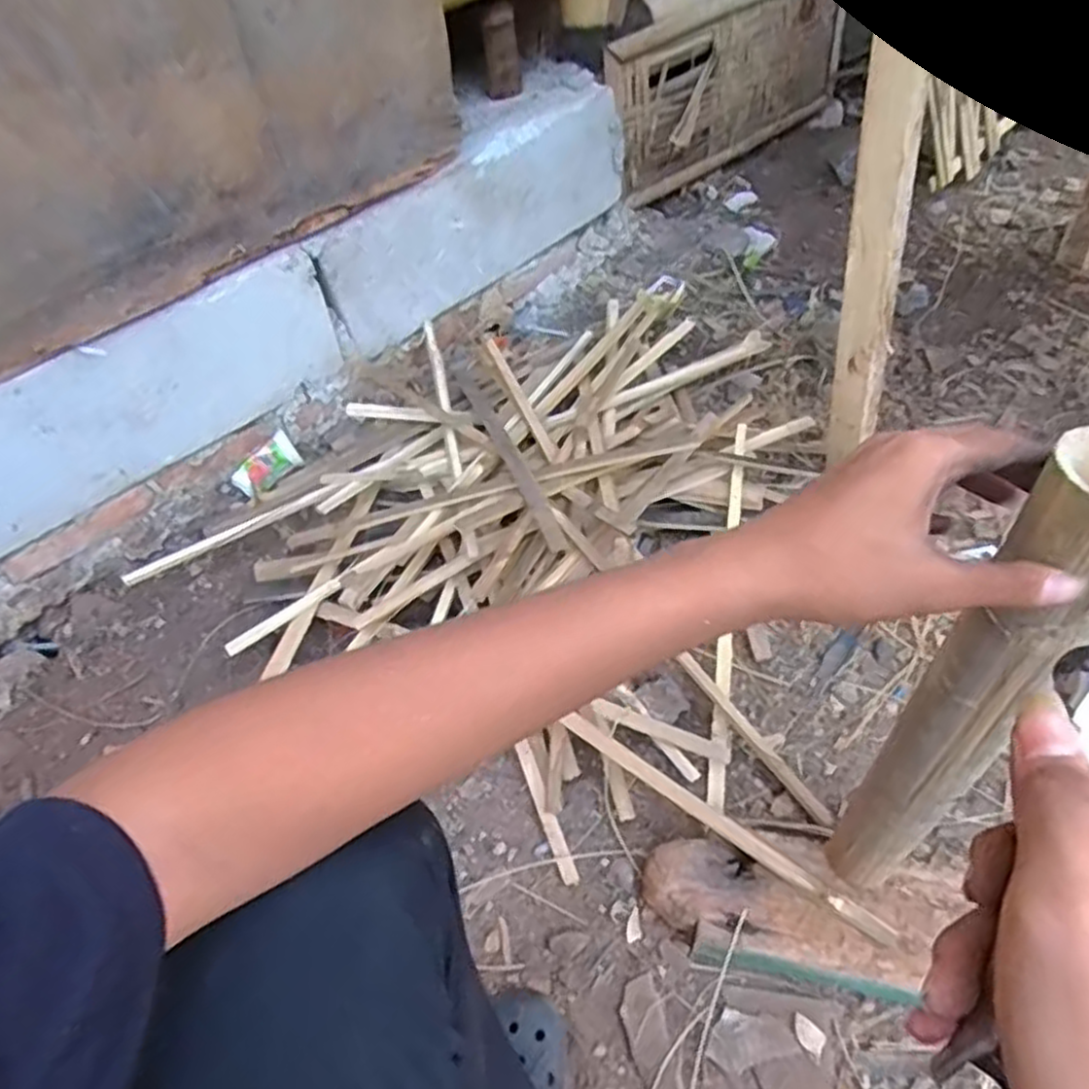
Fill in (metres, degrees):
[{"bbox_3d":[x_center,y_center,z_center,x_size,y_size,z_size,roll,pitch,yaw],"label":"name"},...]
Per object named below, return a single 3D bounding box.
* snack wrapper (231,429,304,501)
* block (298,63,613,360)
[{"bbox_3d":[-0.402,-0.111,1.097,0.100,0.055,0.018,-42,31,3],"label":"snack wrapper"},{"bbox_3d":[-0.140,-0.566,1.262,0.171,0.223,0.601,34,62,32],"label":"block"}]

